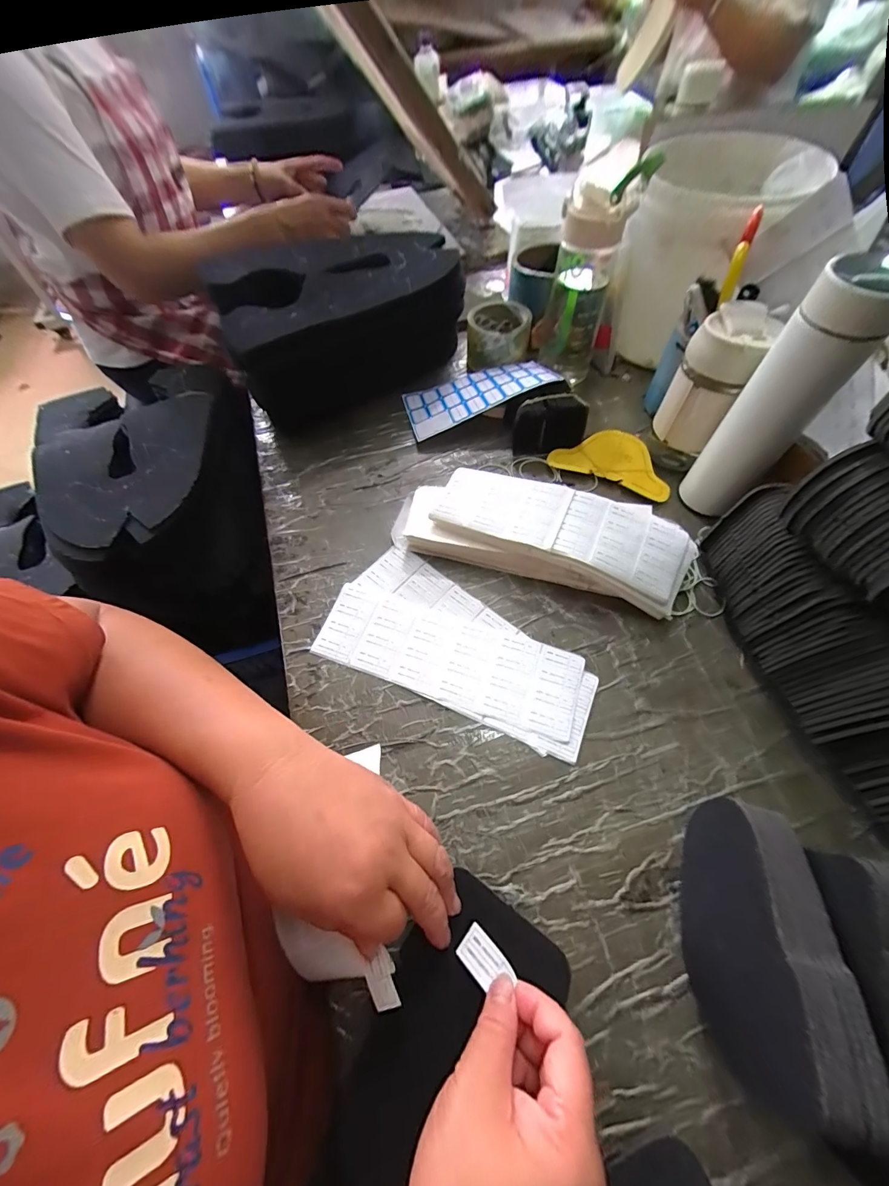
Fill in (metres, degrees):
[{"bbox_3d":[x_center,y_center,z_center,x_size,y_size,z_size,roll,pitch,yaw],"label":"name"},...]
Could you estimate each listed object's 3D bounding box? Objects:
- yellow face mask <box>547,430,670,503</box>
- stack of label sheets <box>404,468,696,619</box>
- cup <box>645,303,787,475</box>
[{"bbox_3d":[0.212,-0.168,0.504,0.142,0.019,0.084,24,63,14],"label":"yellow face mask"},{"bbox_3d":[0.100,-0.067,0.430,0.301,0.052,0.107,17,62,11],"label":"stack of label sheets"},{"bbox_3d":[0.285,-0.219,0.451,0.064,0.161,0.077,32,66,18],"label":"cup"}]

